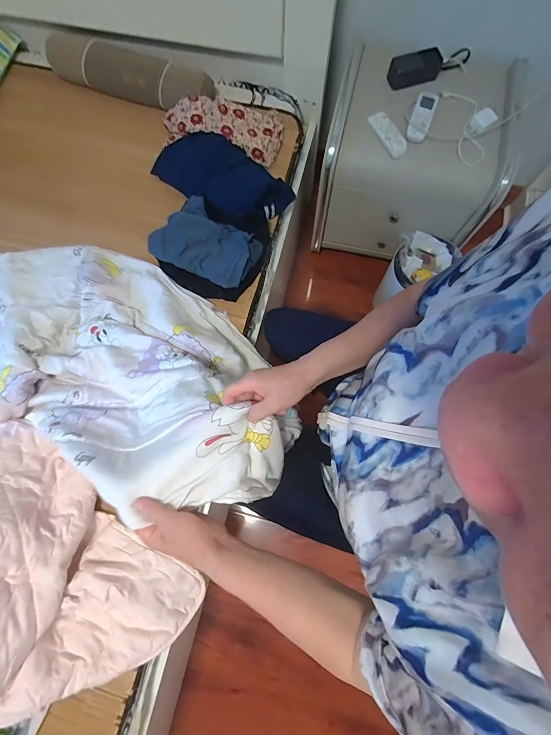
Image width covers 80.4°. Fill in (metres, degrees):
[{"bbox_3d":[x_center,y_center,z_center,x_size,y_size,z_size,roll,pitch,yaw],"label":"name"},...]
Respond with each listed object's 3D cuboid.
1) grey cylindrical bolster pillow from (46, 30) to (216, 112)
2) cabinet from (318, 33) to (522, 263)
[{"bbox_3d":[-0.412,-0.855,0.935,0.515,0.113,0.118,23,77,6],"label":"grey cylindrical bolster pillow"},{"bbox_3d":[0.404,-0.624,1.049,0.470,0.406,0.380,13,76,4],"label":"cabinet"}]

